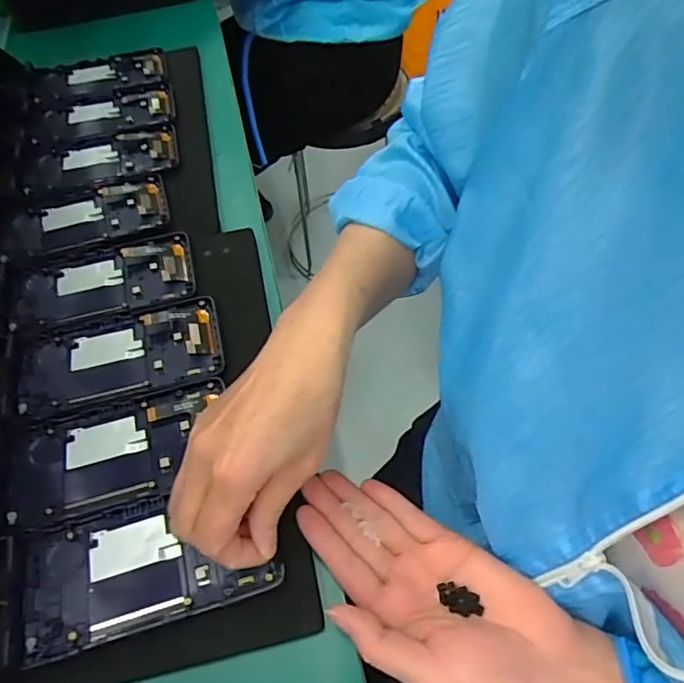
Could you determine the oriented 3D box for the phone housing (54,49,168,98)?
[{"bbox_3d":[-0.279,-0.327,0.664,0.128,0.014,0.067,-18,57,-9],"label":"phone housing"}]

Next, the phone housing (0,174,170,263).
[{"bbox_3d":[-0.248,-0.120,0.527,0.153,0.014,0.073,-19,57,-10],"label":"phone housing"}]

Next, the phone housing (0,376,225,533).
[{"bbox_3d":[-0.165,0.080,0.394,0.154,0.012,0.079,-15,56,-8],"label":"phone housing"}]

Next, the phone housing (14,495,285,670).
[{"bbox_3d":[-0.124,0.140,0.349,0.153,0.017,0.077,-12,59,-12],"label":"phone housing"}]

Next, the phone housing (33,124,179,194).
[{"bbox_3d":[-0.245,-0.191,0.576,0.142,0.014,0.071,-16,56,-8],"label":"phone housing"}]

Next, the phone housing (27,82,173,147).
[{"bbox_3d":[-0.268,-0.258,0.616,0.155,0.008,0.074,-18,57,-9],"label":"phone housing"}]

